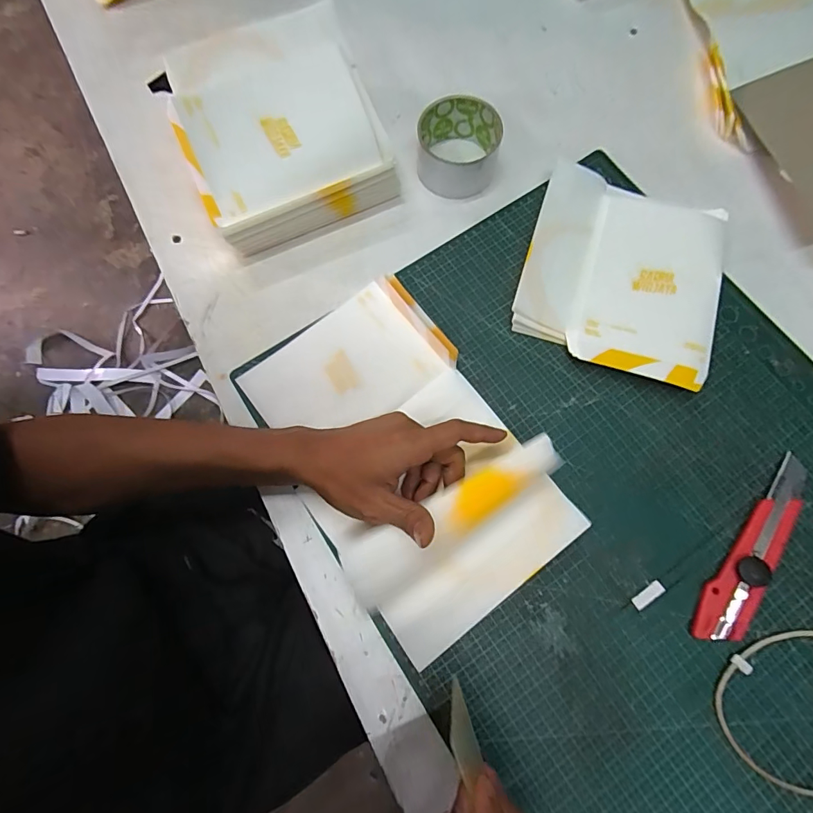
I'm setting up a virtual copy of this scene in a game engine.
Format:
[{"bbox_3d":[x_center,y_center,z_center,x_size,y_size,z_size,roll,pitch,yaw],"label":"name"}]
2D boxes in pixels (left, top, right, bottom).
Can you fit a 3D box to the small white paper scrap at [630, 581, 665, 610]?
[{"bbox_3d":[0.192,0.150,0.343,0.028,0.004,0.011,-33,77,-7],"label":"small white paper scrap"}]

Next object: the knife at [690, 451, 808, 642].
[{"bbox_3d":[0.276,0.111,0.341,0.032,0.017,0.166,34,78,9],"label":"knife"}]

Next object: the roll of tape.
[{"bbox_3d":[0.052,-0.260,0.434,0.079,0.043,0.077,0,75,1],"label":"roll of tape"}]

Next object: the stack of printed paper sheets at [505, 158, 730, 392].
[{"bbox_3d":[0.201,-0.127,0.405,0.173,0.021,0.198,18,76,6],"label":"stack of printed paper sheets"}]

